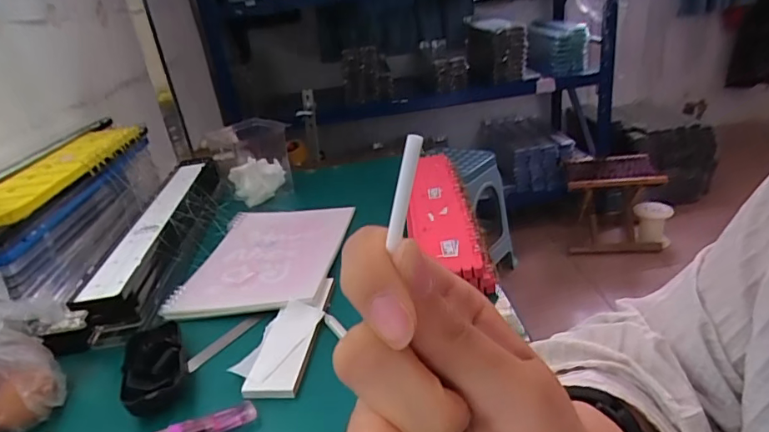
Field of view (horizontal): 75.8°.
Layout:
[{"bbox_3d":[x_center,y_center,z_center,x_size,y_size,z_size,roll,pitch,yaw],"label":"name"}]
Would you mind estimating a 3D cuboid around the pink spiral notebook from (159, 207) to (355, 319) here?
[{"bbox_3d":[-0.147,0.047,0.656,0.177,0.017,0.259,-4,23,9],"label":"pink spiral notebook"}]

